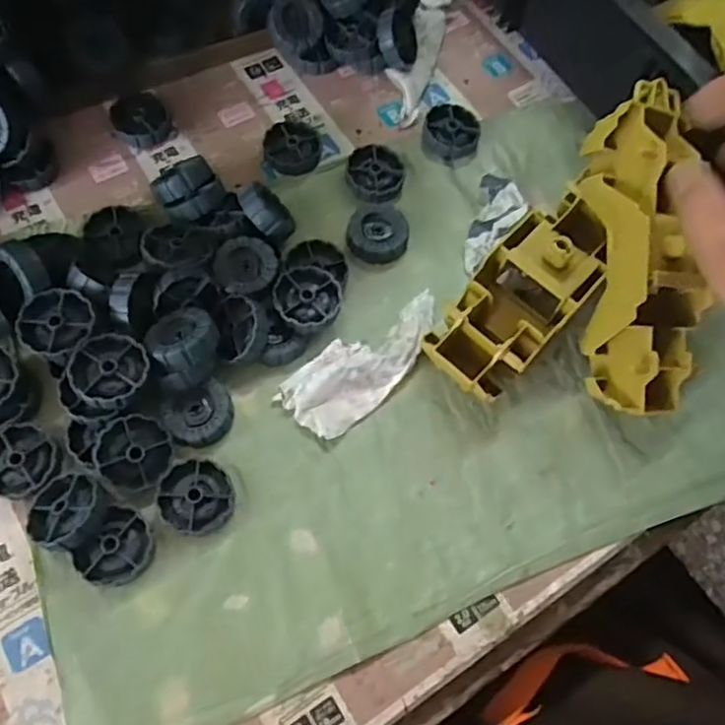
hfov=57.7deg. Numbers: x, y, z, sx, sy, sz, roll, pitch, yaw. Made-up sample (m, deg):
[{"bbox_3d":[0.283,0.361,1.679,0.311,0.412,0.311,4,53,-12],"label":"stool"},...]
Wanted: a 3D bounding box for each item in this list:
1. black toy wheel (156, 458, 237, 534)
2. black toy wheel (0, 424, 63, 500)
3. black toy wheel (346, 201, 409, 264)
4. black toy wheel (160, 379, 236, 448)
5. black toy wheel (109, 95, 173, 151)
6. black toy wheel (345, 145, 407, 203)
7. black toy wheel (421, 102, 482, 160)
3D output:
[{"bbox_3d":[-0.087,0.071,0.346,0.037,0.012,0.038,1,67,-3],"label":"black toy wheel"},{"bbox_3d":[-0.180,0.053,0.349,0.041,0.011,0.038,1,67,-3],"label":"black toy wheel"},{"bbox_3d":[0.009,-0.084,0.420,0.038,0.011,0.041,1,67,-3],"label":"black toy wheel"},{"bbox_3d":[-0.089,0.030,0.362,0.036,0.015,0.032,-19,69,-11],"label":"black toy wheel"},{"bbox_3d":[-0.147,-0.161,0.439,0.038,0.017,0.033,-34,73,-16],"label":"black toy wheel"},{"bbox_3d":[0.008,-0.124,0.437,0.037,0.014,0.037,1,67,-3],"label":"black toy wheel"},{"bbox_3d":[0.061,-0.159,0.457,0.039,0.014,0.038,1,67,-3],"label":"black toy wheel"}]

